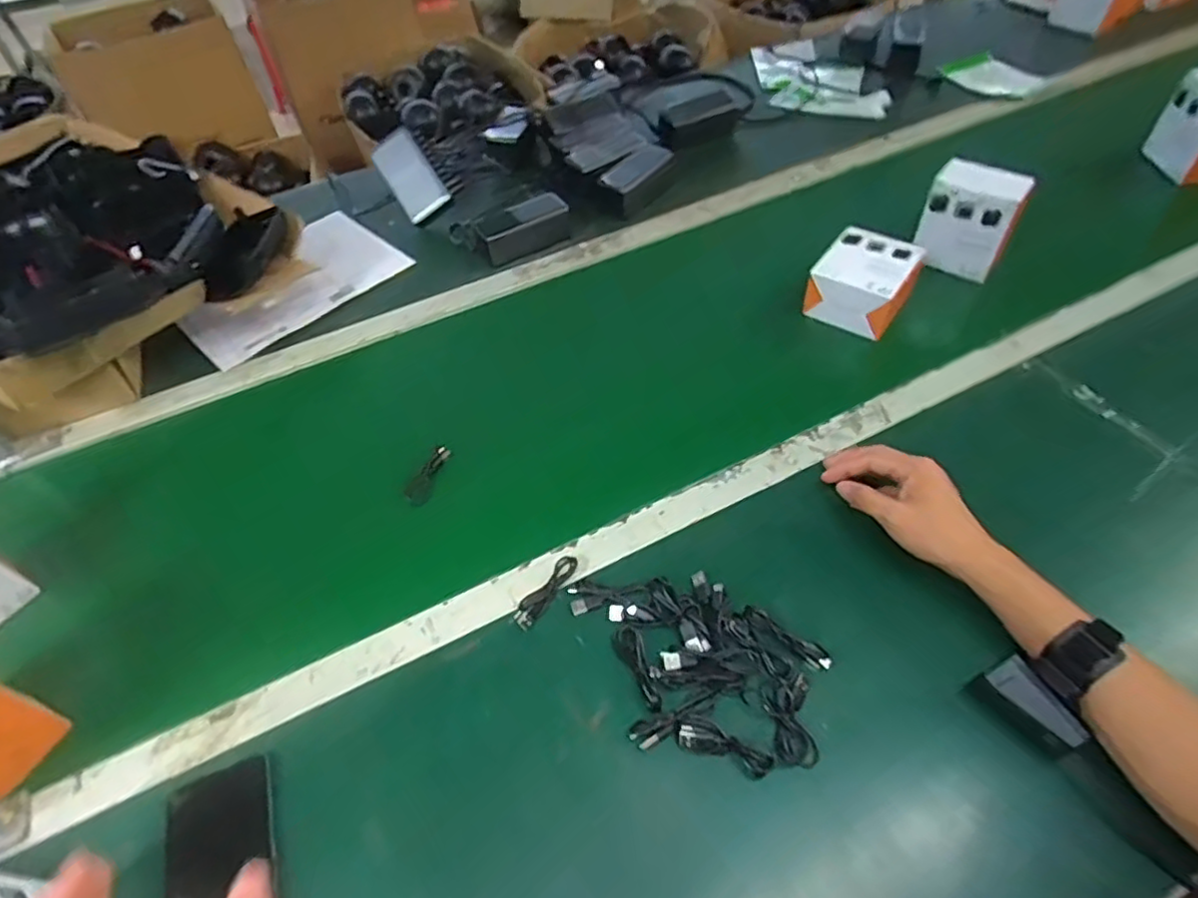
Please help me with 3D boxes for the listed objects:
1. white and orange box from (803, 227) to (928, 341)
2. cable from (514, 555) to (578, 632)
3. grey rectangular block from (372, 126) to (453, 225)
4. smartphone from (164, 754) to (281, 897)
[{"bbox_3d":[0.339,-0.213,0.822,0.113,0.068,0.118,28,58,26],"label":"white and orange box"},{"bbox_3d":[-0.048,0.128,0.591,0.022,0.007,0.080,27,58,25],"label":"cable"},{"bbox_3d":[-0.287,-0.417,0.987,0.074,0.123,0.015,-28,14,17],"label":"grey rectangular block"},{"bbox_3d":[-0.268,0.307,0.462,0.072,0.008,0.155,-15,51,-19],"label":"smartphone"}]

